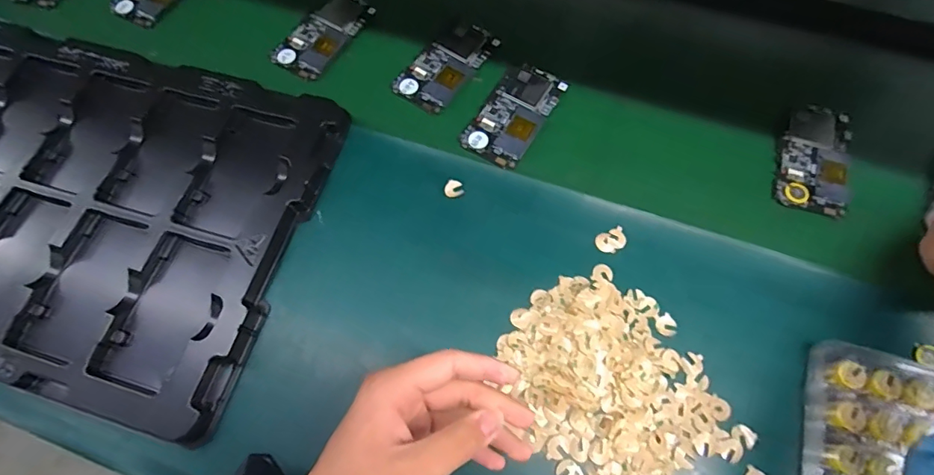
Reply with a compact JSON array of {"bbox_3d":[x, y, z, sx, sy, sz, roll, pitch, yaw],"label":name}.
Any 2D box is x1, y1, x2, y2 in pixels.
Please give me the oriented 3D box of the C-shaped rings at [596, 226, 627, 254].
[{"bbox_3d":[0.132,0.003,0.441,0.028,0.004,0.020,-19,72,-4],"label":"C-shaped rings"}]

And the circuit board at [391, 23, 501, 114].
[{"bbox_3d":[-0.022,-0.192,0.532,0.064,0.009,0.121,33,71,13],"label":"circuit board"}]

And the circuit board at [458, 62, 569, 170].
[{"bbox_3d":[0.050,-0.132,0.502,0.065,0.004,0.126,30,70,12],"label":"circuit board"}]

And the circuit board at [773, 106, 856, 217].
[{"bbox_3d":[0.346,-0.079,0.475,0.066,0.006,0.119,20,69,8],"label":"circuit board"}]

